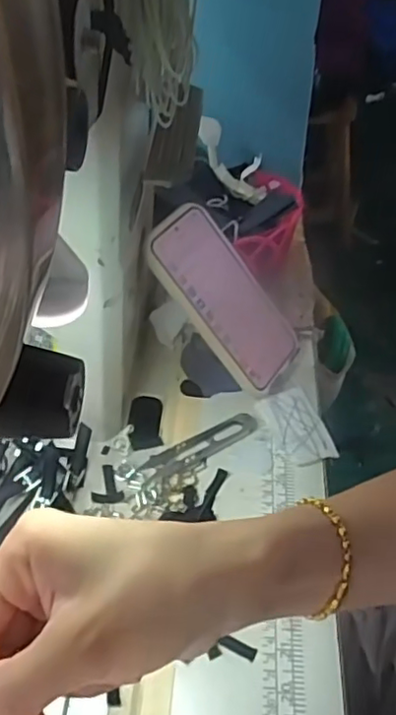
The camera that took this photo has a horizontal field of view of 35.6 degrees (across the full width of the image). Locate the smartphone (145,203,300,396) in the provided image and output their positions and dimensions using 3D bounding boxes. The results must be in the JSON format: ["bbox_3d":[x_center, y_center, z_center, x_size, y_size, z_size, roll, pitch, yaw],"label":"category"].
[{"bbox_3d":[0.025,-0.052,0.530,0.015,0.165,0.084,-20,23,51],"label":"smartphone"}]

